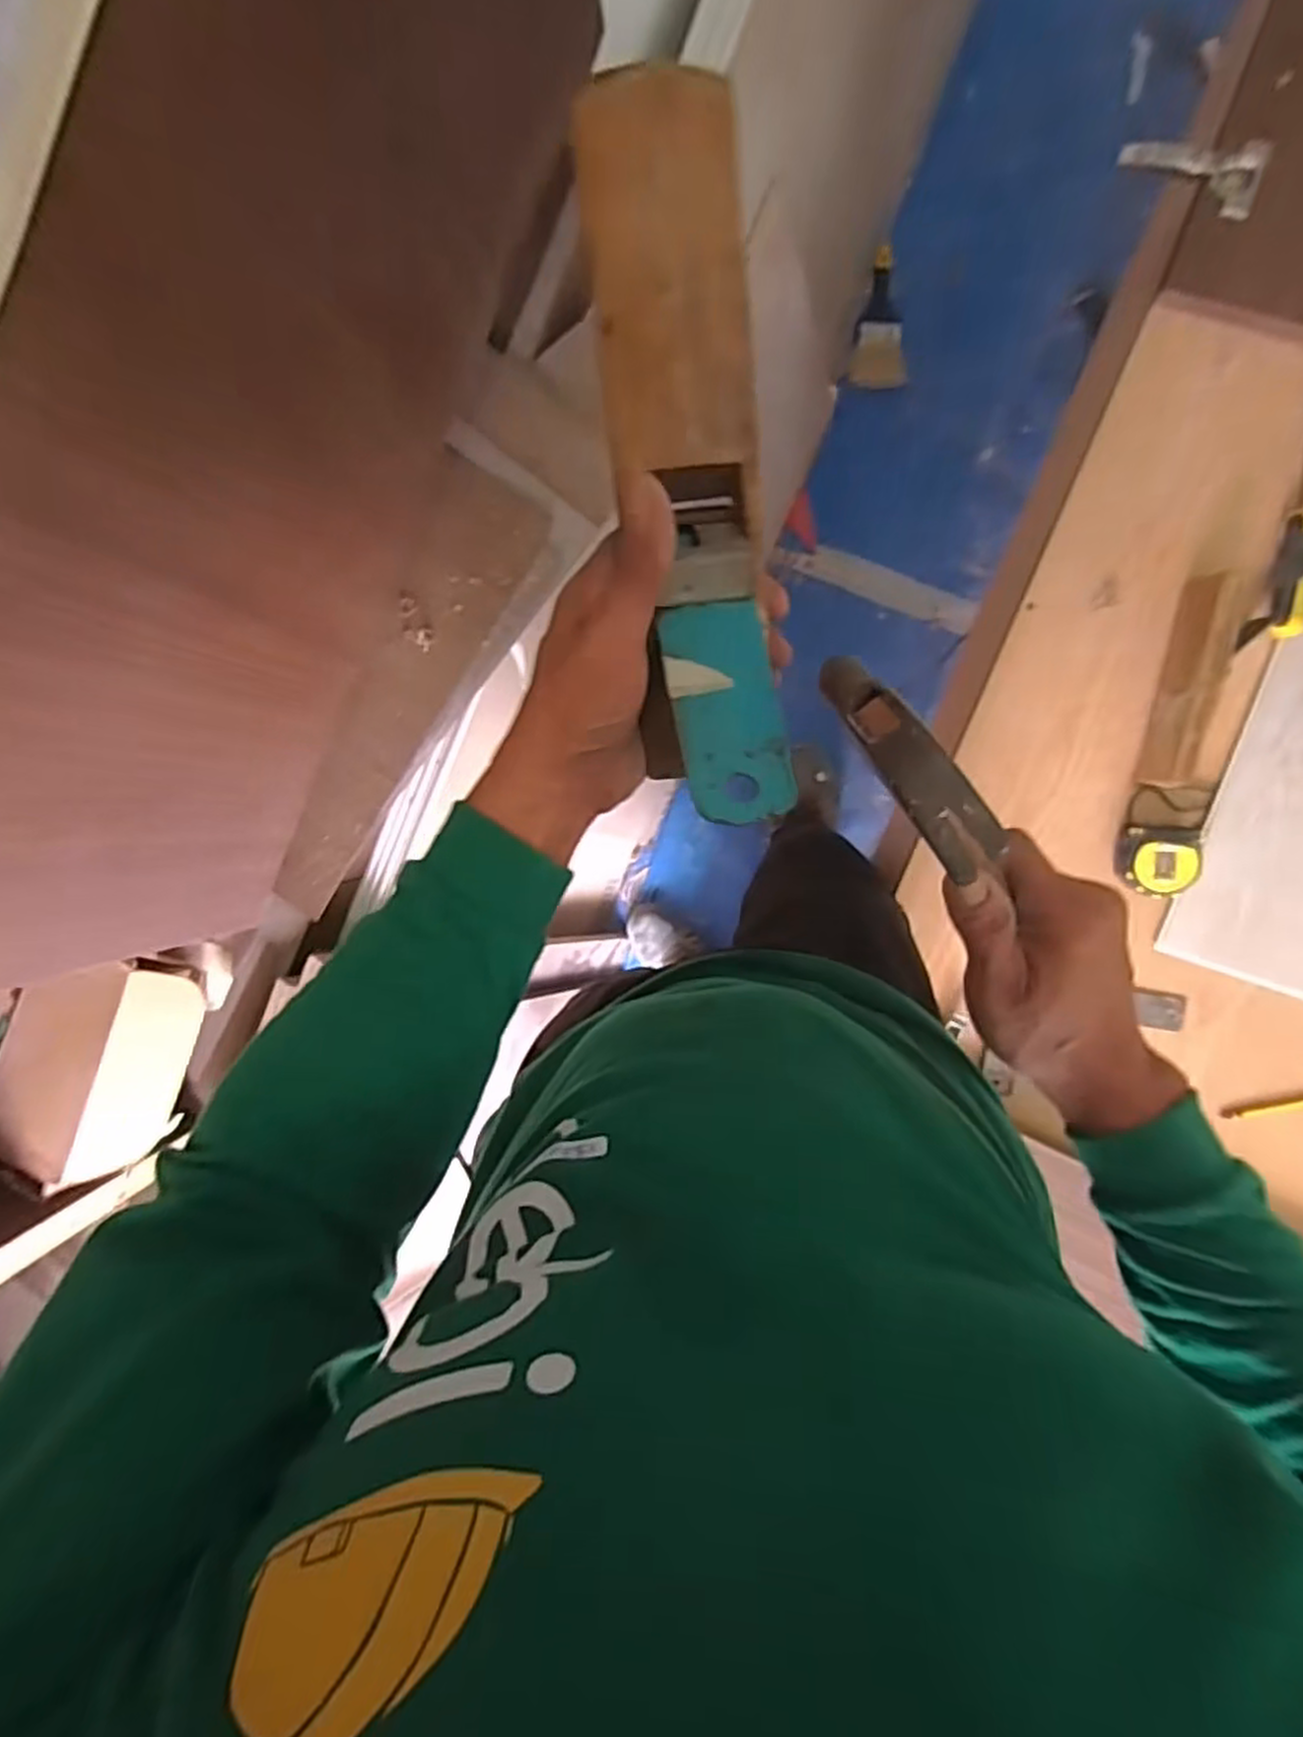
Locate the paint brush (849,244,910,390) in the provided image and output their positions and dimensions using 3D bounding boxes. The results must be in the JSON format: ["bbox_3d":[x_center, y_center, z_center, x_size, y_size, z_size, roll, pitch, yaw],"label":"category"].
[{"bbox_3d":[0.401,-0.936,1.334,0.094,0.025,0.213,8,96,5],"label":"paint brush"}]

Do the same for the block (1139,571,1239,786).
[{"bbox_3d":[0.502,-0.172,0.725,0.031,0.062,0.189,12,97,5],"label":"block"}]

